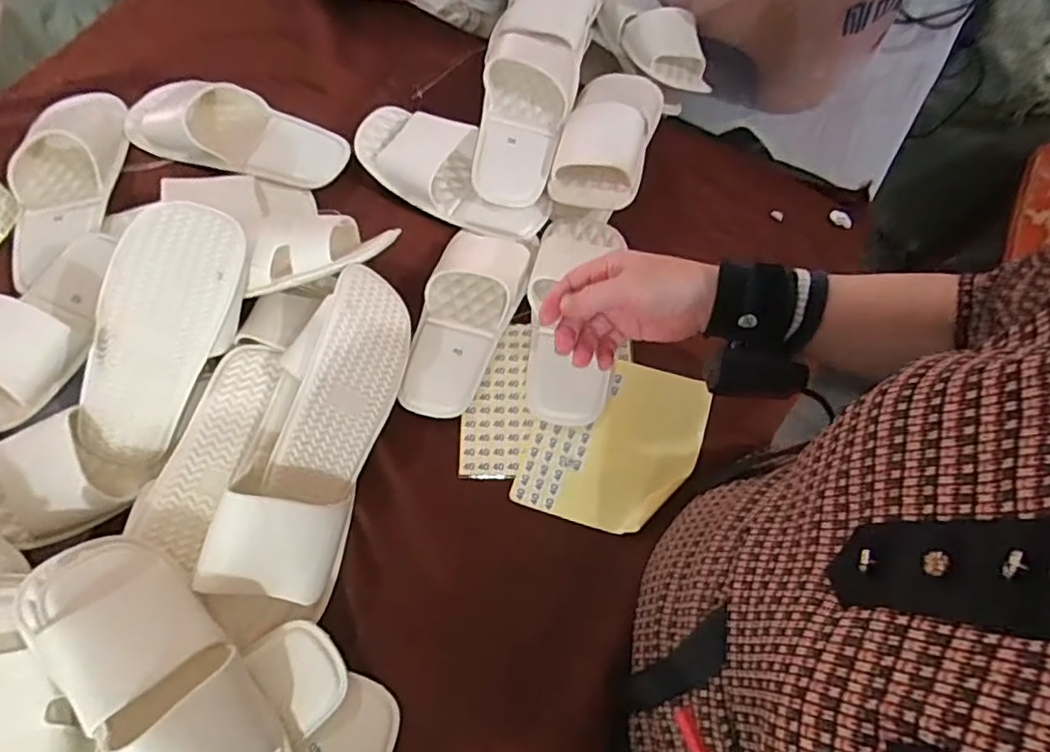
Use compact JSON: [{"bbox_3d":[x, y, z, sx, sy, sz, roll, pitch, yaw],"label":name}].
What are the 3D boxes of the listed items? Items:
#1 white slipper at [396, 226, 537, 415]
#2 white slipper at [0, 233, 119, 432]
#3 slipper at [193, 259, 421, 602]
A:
[{"bbox_3d":[-0.058,-0.062,0.629,0.095,0.043,0.209,14,68,5],"label":"white slipper"},{"bbox_3d":[-0.453,-0.052,0.589,0.095,0.056,0.226,10,54,3],"label":"white slipper"},{"bbox_3d":[-0.181,0.051,0.558,0.065,0.107,0.312,-3,59,42],"label":"slipper"}]

